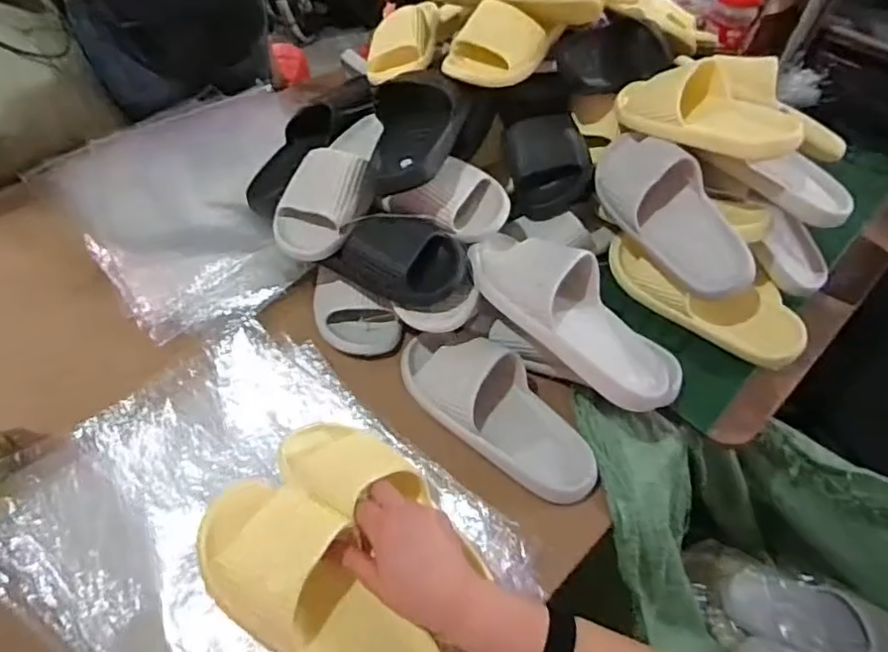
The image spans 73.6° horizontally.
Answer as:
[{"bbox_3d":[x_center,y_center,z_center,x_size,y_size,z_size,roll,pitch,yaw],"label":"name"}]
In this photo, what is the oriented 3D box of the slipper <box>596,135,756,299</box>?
[{"bbox_3d":[0.291,-0.152,0.772,0.083,0.114,0.278,2,51,-59],"label":"slipper"}]

